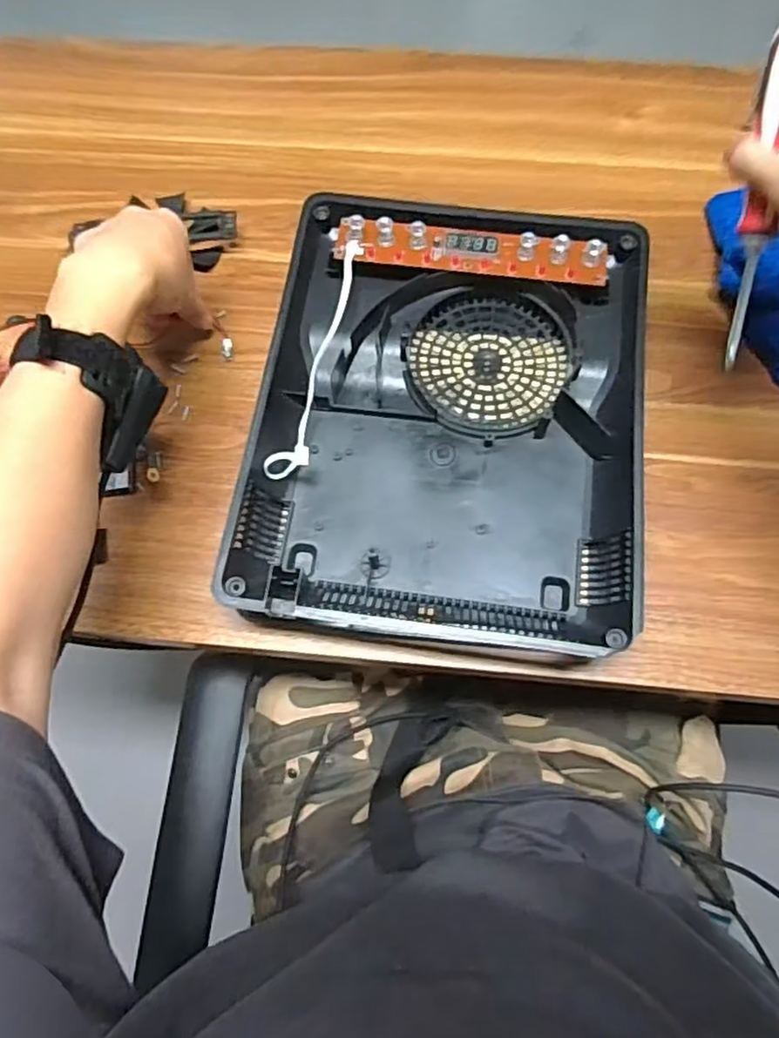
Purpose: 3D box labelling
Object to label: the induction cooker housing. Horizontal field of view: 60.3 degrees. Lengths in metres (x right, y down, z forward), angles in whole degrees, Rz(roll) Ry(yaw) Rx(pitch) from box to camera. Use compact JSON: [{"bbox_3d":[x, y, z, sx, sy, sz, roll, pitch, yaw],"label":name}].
[{"bbox_3d":[0.044,-0.079,0.499,0.266,0.060,0.337,8,71,4],"label":"induction cooker housing"}]

